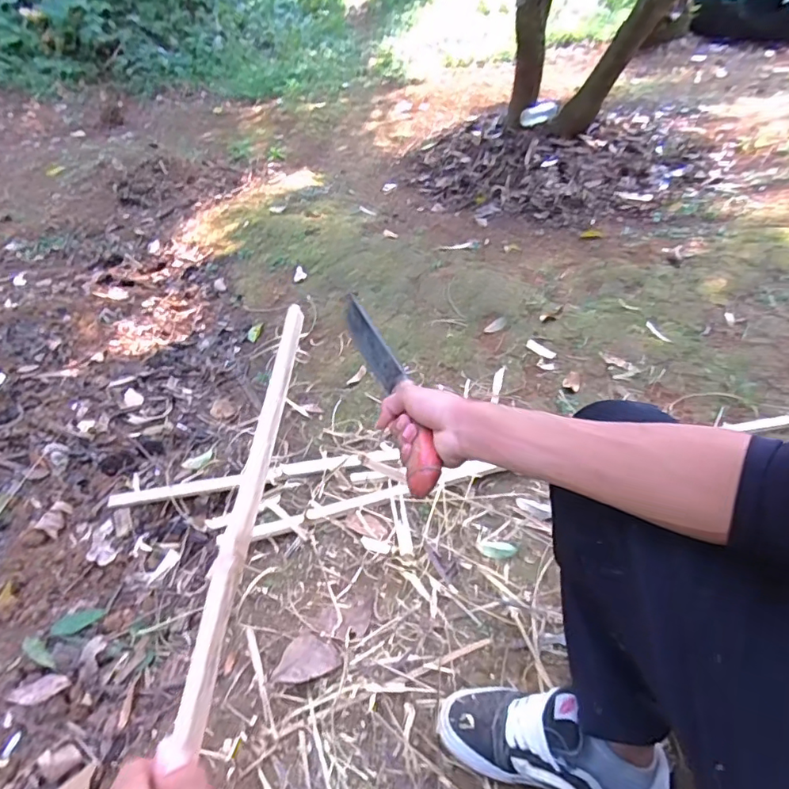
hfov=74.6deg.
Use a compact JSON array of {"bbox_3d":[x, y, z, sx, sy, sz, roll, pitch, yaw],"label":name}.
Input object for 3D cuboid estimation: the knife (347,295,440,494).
[{"bbox_3d":[-0.010,-0.021,0.622,0.037,0.038,0.342,-13,41,-9],"label":"knife"}]

